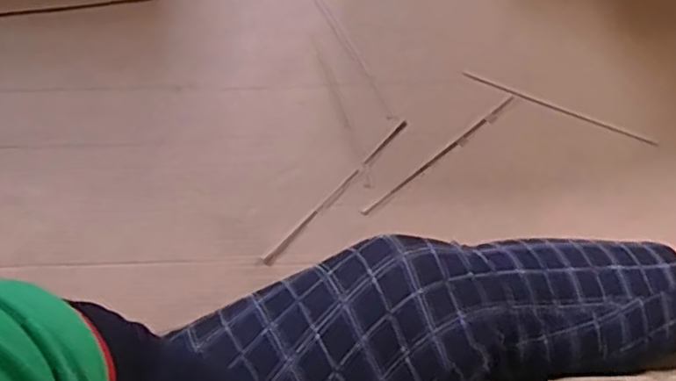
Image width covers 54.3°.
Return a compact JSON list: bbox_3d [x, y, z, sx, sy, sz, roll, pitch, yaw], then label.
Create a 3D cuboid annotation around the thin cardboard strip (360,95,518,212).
[{"bbox_3d":[0.121,-0.043,0.766,0.232,0.006,0.010,-37,68,-16],"label":"thin cardboard strip"}]

